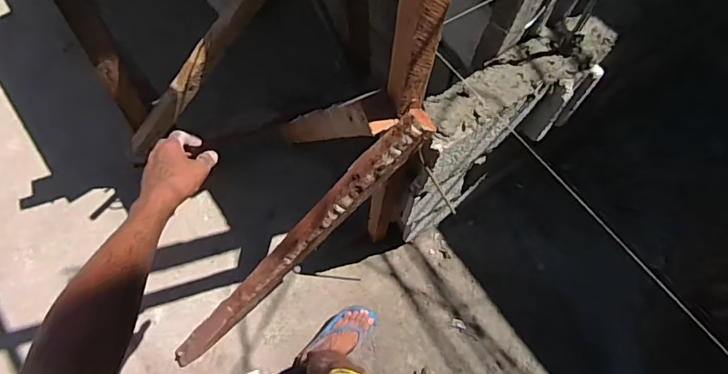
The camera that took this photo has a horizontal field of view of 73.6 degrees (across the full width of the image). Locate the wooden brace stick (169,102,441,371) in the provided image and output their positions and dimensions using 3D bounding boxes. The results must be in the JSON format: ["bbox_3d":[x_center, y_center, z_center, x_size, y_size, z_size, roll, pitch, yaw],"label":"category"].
[{"bbox_3d":[-0.194,0.175,1.022,0.036,0.928,0.057,-9,61,-49],"label":"wooden brace stick"}]

